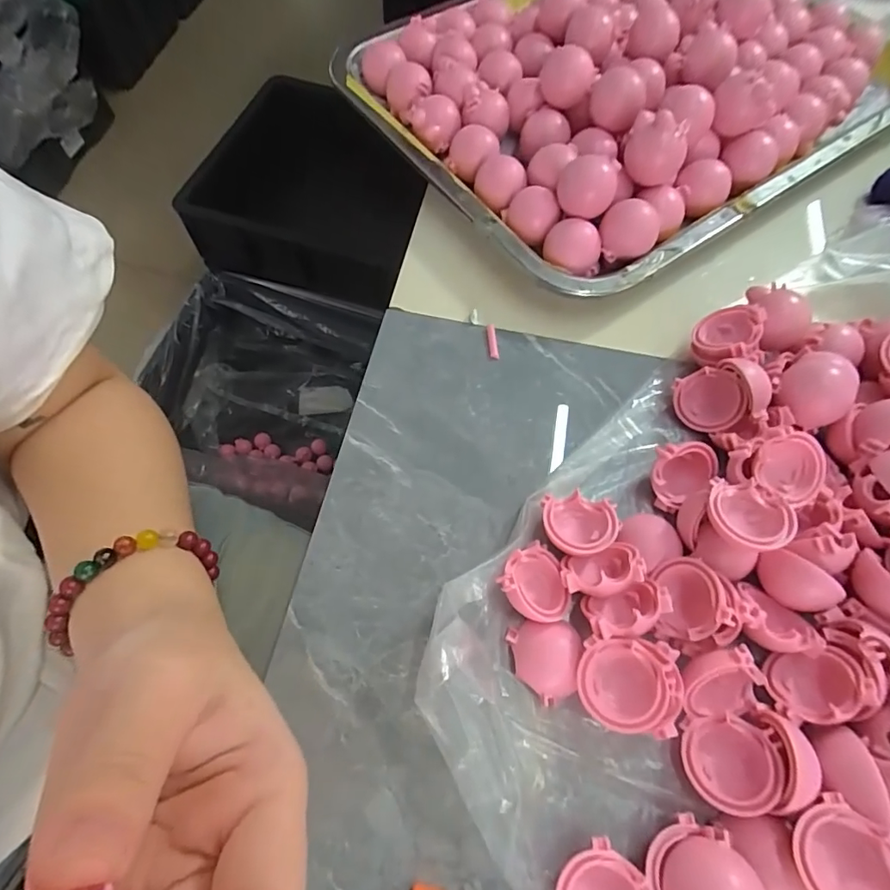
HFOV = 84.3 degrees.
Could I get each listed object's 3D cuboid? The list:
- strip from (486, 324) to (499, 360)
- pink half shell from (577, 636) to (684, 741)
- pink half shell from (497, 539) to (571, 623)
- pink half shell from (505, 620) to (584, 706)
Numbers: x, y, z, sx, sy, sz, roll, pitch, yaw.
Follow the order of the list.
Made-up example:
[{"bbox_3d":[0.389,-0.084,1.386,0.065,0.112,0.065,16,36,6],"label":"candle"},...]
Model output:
[{"bbox_3d":[0.025,-0.054,0.254,0.005,0.004,0.022,-2,66,-3],"label":"strip"},{"bbox_3d":[0.064,0.085,0.173,0.033,0.014,0.029,5,66,1],"label":"pink half shell"},{"bbox_3d":[0.037,0.053,0.189,0.027,0.015,0.028,1,66,-1],"label":"pink half shell"},{"bbox_3d":[0.037,0.080,0.182,0.025,0.011,0.027,1,66,-1],"label":"pink half shell"}]

